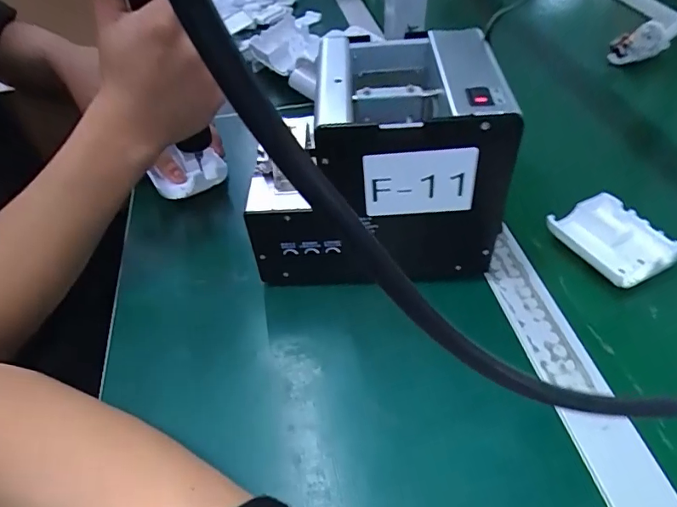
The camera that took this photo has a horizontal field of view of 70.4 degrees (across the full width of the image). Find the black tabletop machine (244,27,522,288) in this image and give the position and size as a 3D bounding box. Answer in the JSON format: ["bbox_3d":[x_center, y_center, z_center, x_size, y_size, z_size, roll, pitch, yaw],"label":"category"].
[{"bbox_3d":[0.025,-0.070,0.380,0.177,0.159,0.133,-2,46,3],"label":"black tabletop machine"}]

